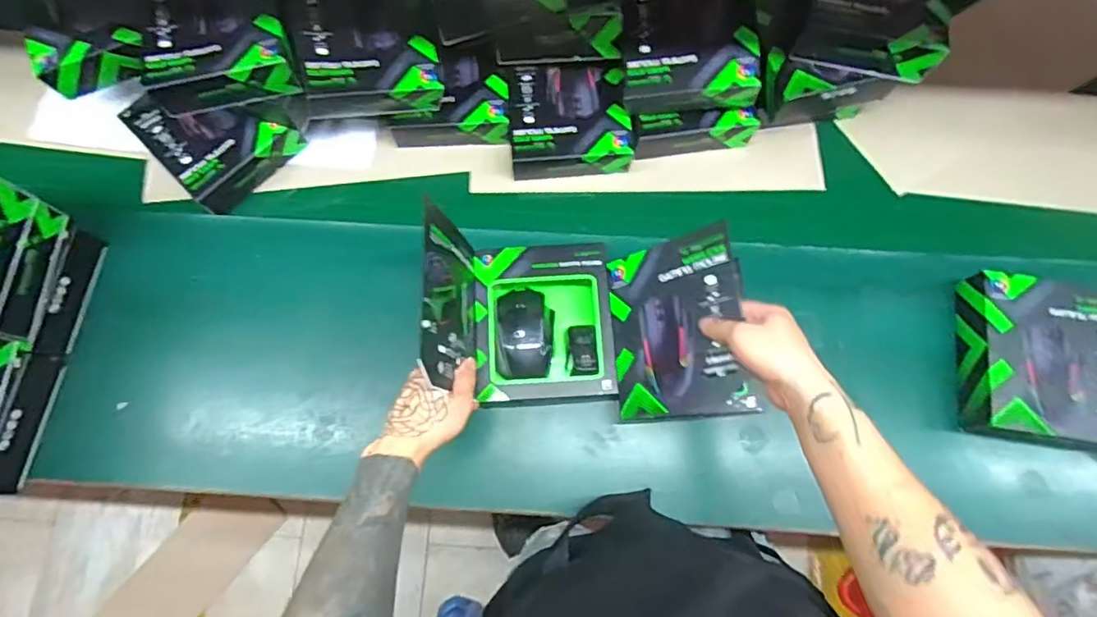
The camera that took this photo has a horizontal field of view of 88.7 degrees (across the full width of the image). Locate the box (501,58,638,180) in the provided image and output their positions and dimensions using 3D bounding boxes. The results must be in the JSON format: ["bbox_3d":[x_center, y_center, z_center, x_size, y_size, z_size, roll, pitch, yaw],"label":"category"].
[{"bbox_3d":[0.028,-0.256,0.753,0.159,0.067,0.143,-2,74,-1],"label":"box"}]

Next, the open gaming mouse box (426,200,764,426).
[{"bbox_3d":[0.045,0.012,0.597,0.310,0.169,0.201,-2,74,-1],"label":"open gaming mouse box"}]

